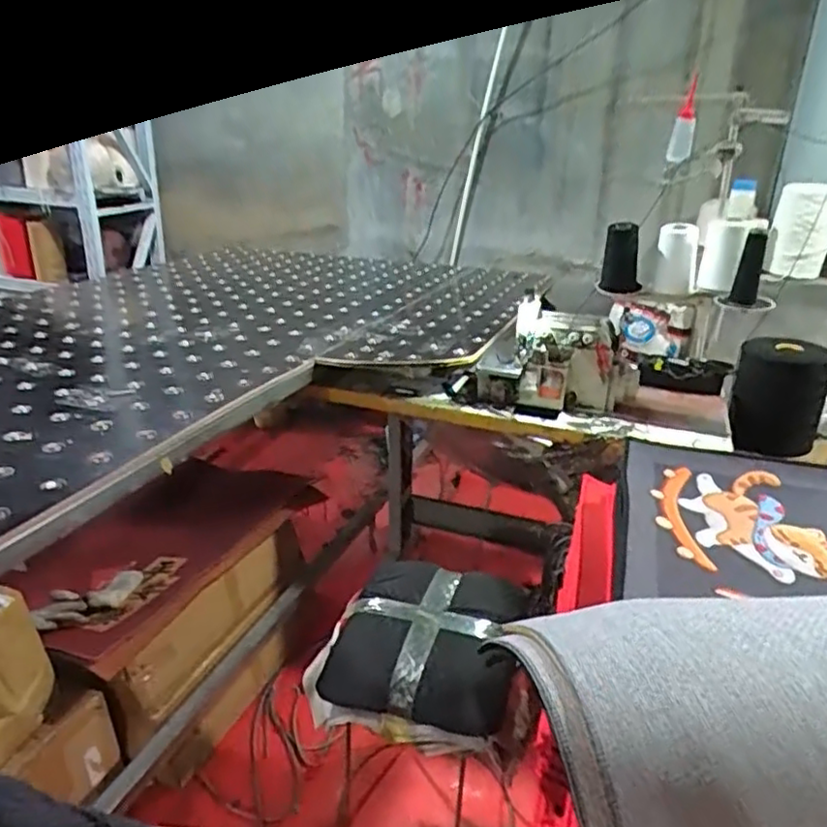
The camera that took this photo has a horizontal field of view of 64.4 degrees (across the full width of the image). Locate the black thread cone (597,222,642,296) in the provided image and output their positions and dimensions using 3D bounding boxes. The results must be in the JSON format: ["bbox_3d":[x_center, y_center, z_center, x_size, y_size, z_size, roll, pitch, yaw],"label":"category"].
[{"bbox_3d":[0.549,-0.403,1.708,0.107,0.174,0.105,9,25,15],"label":"black thread cone"}]

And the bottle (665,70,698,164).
[{"bbox_3d":[0.618,-0.671,1.496,0.051,0.178,0.051,11,26,19],"label":"bottle"}]

